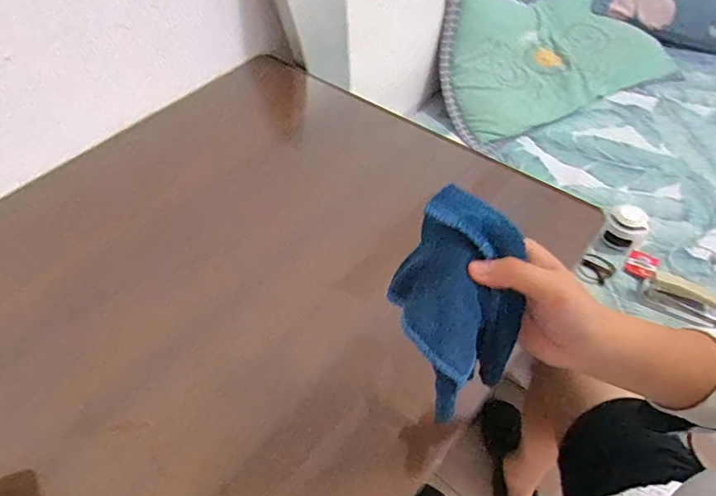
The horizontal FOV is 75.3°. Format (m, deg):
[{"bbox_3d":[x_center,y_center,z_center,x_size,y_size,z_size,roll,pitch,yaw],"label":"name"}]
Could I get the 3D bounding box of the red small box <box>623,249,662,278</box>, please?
[{"bbox_3d":[0.548,0.029,0.892,0.051,0.015,0.070,30,59,23],"label":"red small box"}]

